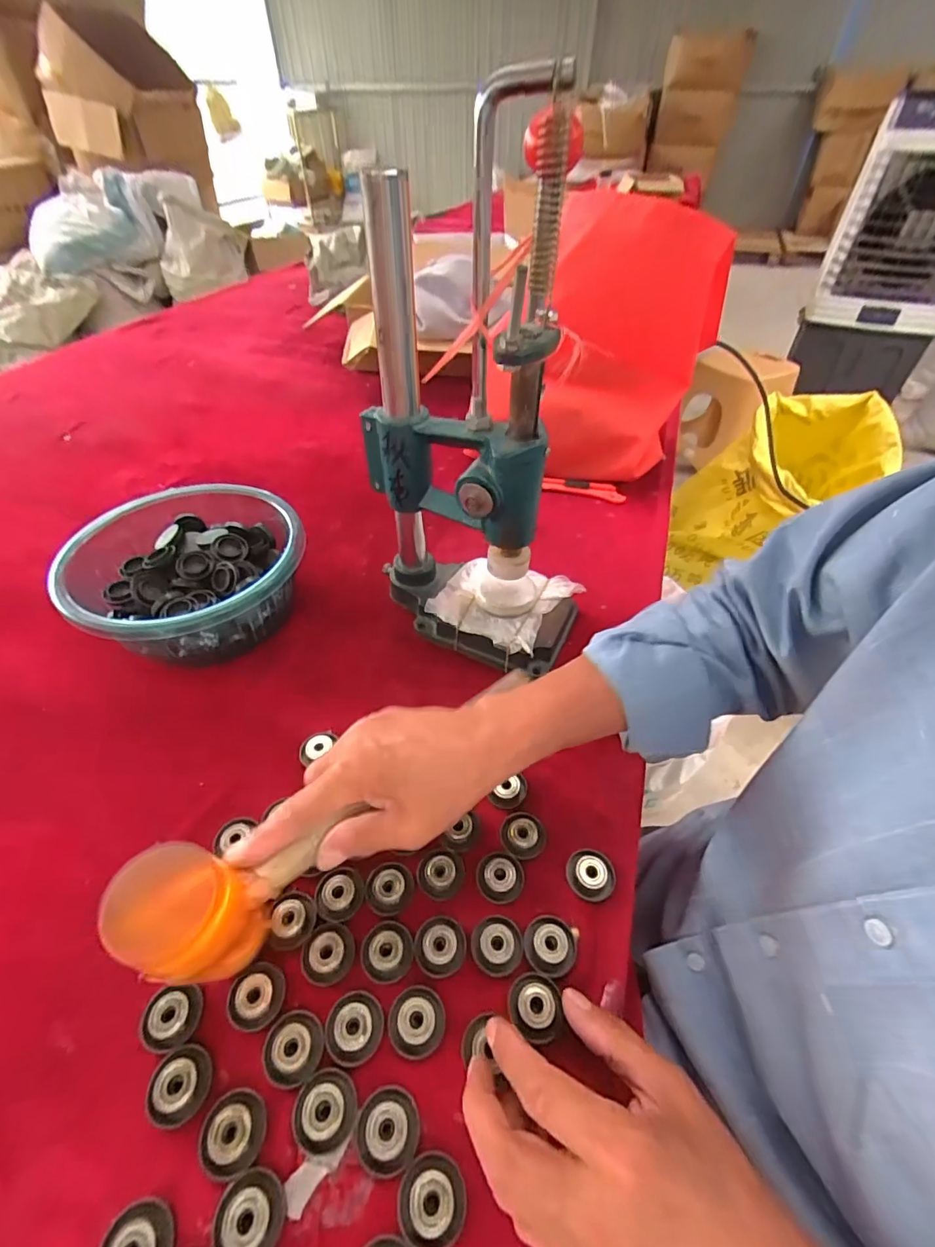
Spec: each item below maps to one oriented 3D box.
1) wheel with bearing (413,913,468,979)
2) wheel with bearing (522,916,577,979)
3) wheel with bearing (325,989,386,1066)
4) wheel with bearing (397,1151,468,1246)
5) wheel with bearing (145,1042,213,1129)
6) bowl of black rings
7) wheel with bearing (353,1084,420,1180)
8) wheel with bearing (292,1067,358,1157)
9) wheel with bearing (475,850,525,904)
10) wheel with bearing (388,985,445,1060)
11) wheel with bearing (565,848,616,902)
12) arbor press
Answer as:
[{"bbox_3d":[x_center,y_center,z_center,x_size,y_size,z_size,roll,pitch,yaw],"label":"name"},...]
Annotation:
[{"bbox_3d":[-0.017,0.207,0.315,0.032,0.007,0.033,1,46,-1],"label":"wheel with bearing"},{"bbox_3d":[0.054,0.209,0.317,0.034,0.009,0.035,1,46,-1],"label":"wheel with bearing"},{"bbox_3d":[-0.067,0.236,0.286,0.034,0.009,0.033,1,46,-1],"label":"wheel with bearing"},{"bbox_3d":[-0.017,0.286,0.241,0.033,0.007,0.033,1,46,-1],"label":"wheel with bearing"},{"bbox_3d":[-0.157,0.252,0.267,0.029,0.010,0.032,-5,46,-7],"label":"wheel with bearing"},{"bbox_3d":[-0.266,-0.040,0.483,0.204,0.091,0.200,1,46,-1],"label":"bowl of black rings"},{"bbox_3d":[-0.043,0.267,0.257,0.034,0.009,0.033,1,46,-1],"label":"wheel with bearing"},{"bbox_3d":[-0.077,0.261,0.262,0.031,0.010,0.032,1,46,-1],"label":"wheel with bearing"},{"bbox_3d":[0.023,0.178,0.344,0.033,0.011,0.031,1,46,-1],"label":"wheel with bearing"},{"bbox_3d":[-0.030,0.234,0.288,0.033,0.008,0.032,-2,46,-4],"label":"wheel with bearing"},{"bbox_3d":[0.088,0.177,0.347,0.033,0.013,0.033,1,46,-1],"label":"wheel with bearing"},{"bbox_3d":[0.014,-0.137,0.403,0.198,0.353,0.126,31,52,25],"label":"arbor press"}]

